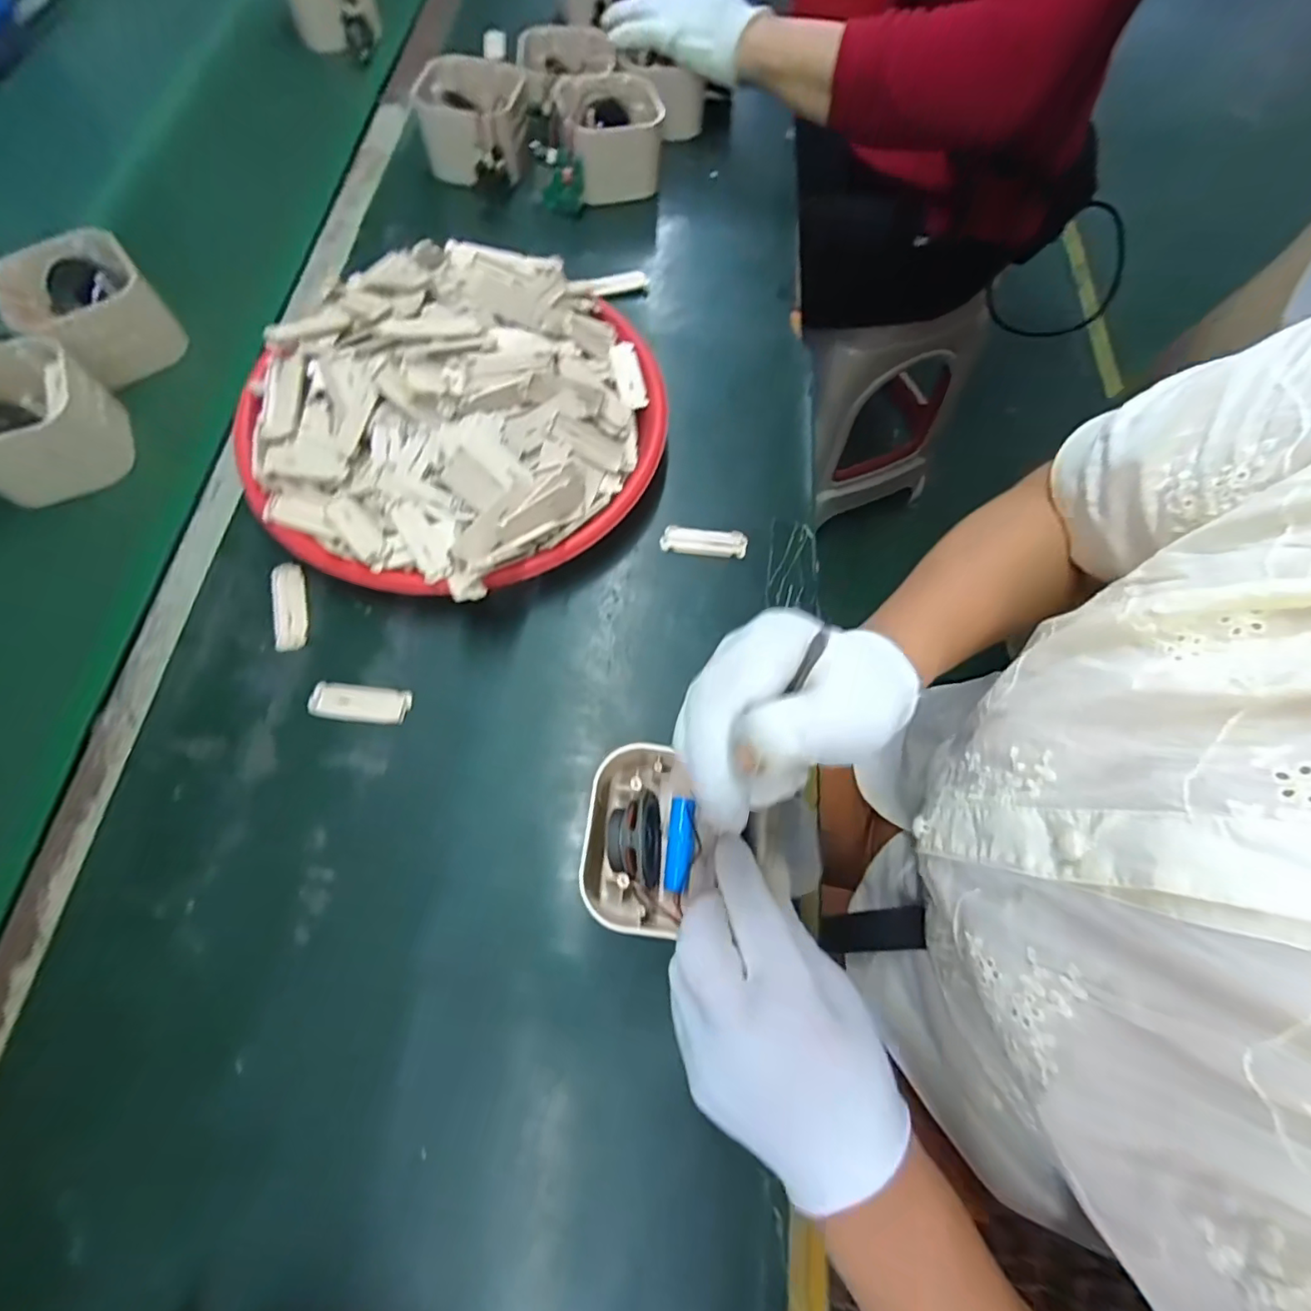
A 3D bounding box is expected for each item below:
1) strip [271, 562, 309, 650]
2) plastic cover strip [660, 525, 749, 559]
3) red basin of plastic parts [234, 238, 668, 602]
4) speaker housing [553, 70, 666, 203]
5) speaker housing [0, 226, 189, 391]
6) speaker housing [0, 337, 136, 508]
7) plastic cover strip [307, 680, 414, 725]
[{"bbox_3d":[-0.242,-0.033,0.381,0.020,0.005,0.062,-14,69,-7],"label":"strip"},{"bbox_3d":[0.035,-0.082,0.415,0.061,0.004,0.022,5,68,0],"label":"plastic cover strip"},{"bbox_3d":[-0.133,-0.171,0.398,0.259,0.090,0.275,0,68,-1],"label":"red basin of plastic parts"},{"bbox_3d":[-0.042,-0.482,0.540,0.086,0.062,0.092,-17,70,-8],"label":"speaker housing"},{"bbox_3d":[-0.424,-0.259,0.441,0.092,0.066,0.103,42,73,14],"label":"speaker housing"},{"bbox_3d":[-0.433,-0.168,0.404,0.088,0.060,0.092,-21,70,-9],"label":"speaker housing"},{"bbox_3d":[-0.184,0.029,0.359,0.060,0.004,0.023,6,68,1],"label":"plastic cover strip"}]

